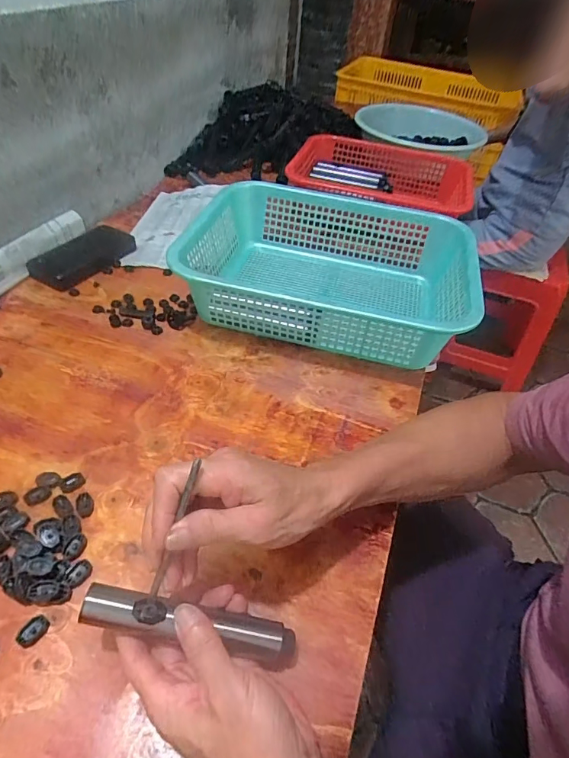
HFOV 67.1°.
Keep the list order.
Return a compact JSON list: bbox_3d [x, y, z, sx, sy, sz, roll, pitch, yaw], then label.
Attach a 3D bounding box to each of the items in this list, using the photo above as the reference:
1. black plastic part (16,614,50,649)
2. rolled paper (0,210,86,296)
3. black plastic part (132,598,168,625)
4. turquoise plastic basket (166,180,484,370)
[{"bbox_3d":[-0.194,0.195,0.331,0.015,0.004,0.022,29,49,20],"label":"black plastic part"},{"bbox_3d":[-0.383,-0.171,0.623,0.024,0.053,0.261,21,47,12],"label":"rolled paper"},{"bbox_3d":[-0.094,0.162,0.300,0.022,0.006,0.016,0,46,-8],"label":"black plastic part"},{"bbox_3d":[0.058,-0.154,0.624,0.384,0.115,0.279,13,45,5],"label":"turquoise plastic basket"}]

